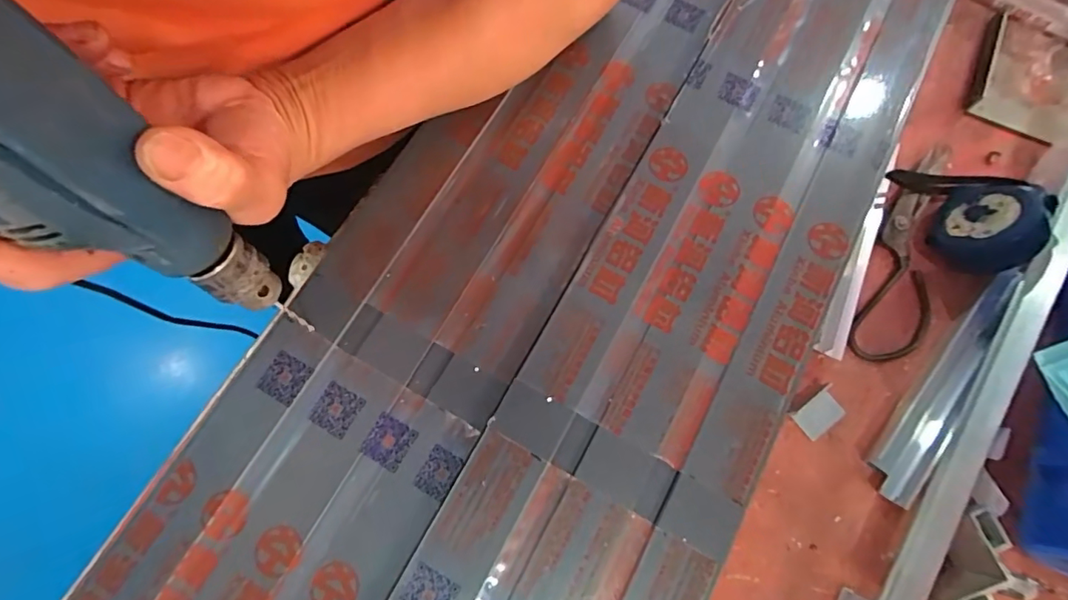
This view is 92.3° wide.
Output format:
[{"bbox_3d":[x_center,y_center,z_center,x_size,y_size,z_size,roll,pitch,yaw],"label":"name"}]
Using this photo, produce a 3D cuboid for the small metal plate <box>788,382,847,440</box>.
[{"bbox_3d":[0.204,0.082,0.370,0.035,0.007,0.024,-32,76,-11],"label":"small metal plate"}]

